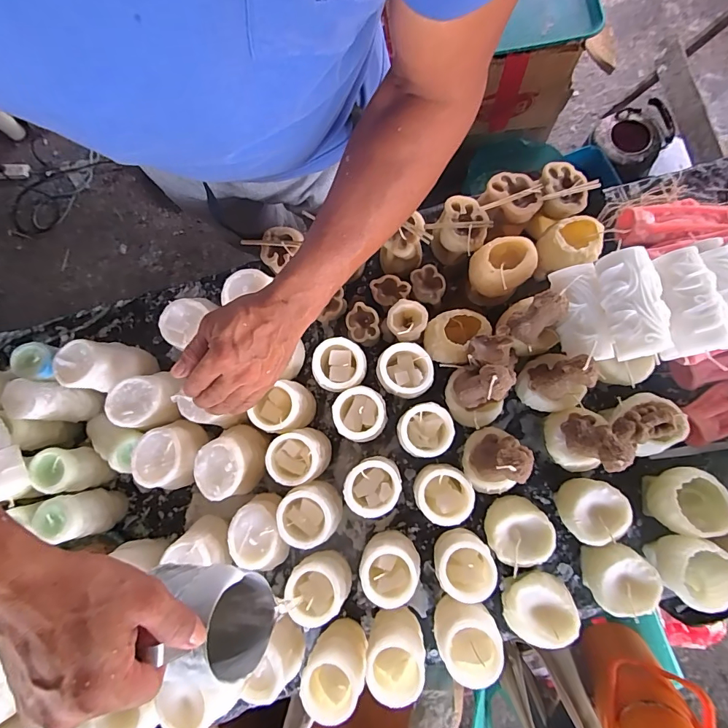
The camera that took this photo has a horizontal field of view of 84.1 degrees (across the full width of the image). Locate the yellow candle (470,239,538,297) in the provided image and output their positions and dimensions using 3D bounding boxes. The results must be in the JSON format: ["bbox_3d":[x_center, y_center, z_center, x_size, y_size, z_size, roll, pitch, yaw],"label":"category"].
[{"bbox_3d":[0.175,-0.122,0.516,0.069,0.060,0.063,-1,80,3],"label":"yellow candle"}]

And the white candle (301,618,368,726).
[{"bbox_3d":[-0.031,0.338,0.456,0.059,0.105,0.071,17,81,6],"label":"white candle"}]

